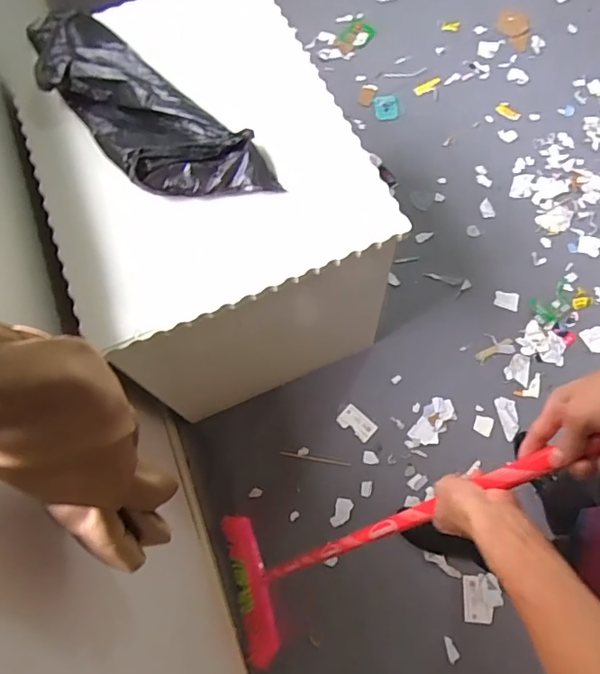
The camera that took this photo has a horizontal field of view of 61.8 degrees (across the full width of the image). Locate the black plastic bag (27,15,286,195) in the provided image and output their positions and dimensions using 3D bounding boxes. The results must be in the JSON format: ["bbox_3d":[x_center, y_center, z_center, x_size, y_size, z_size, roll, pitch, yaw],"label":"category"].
[{"bbox_3d":[-0.333,-0.460,0.966,0.202,0.077,0.673,-43,72,-11],"label":"black plastic bag"}]

